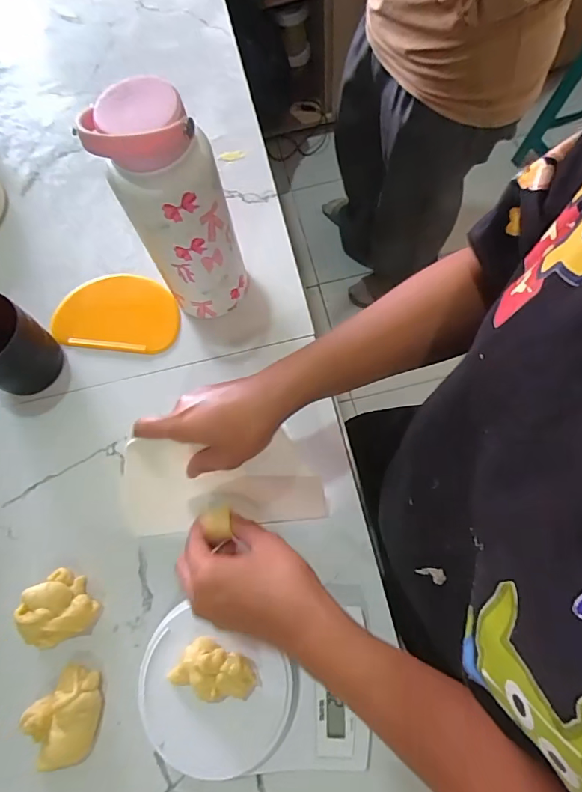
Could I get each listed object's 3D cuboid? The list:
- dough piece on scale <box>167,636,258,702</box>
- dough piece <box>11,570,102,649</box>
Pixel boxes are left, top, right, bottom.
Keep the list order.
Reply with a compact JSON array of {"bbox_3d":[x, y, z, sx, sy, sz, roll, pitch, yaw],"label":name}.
[{"bbox_3d":[-0.060,0.221,0.378,0.065,0.032,0.039,14,72,9],"label":"dough piece on scale"},{"bbox_3d":[-0.219,0.199,0.432,0.064,0.039,0.060,-1,70,3],"label":"dough piece"}]

